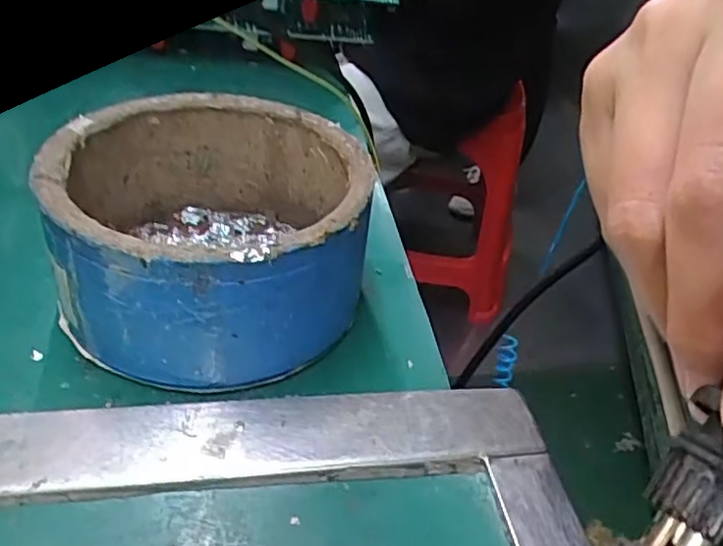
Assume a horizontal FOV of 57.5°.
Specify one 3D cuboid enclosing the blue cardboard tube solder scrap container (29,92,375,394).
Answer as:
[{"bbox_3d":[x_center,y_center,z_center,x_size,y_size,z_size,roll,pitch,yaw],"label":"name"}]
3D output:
[{"bbox_3d":[-0.056,-0.016,0.265,0.113,0.063,0.119,-3,38,-11],"label":"blue cardboard tube solder scrap container"}]

